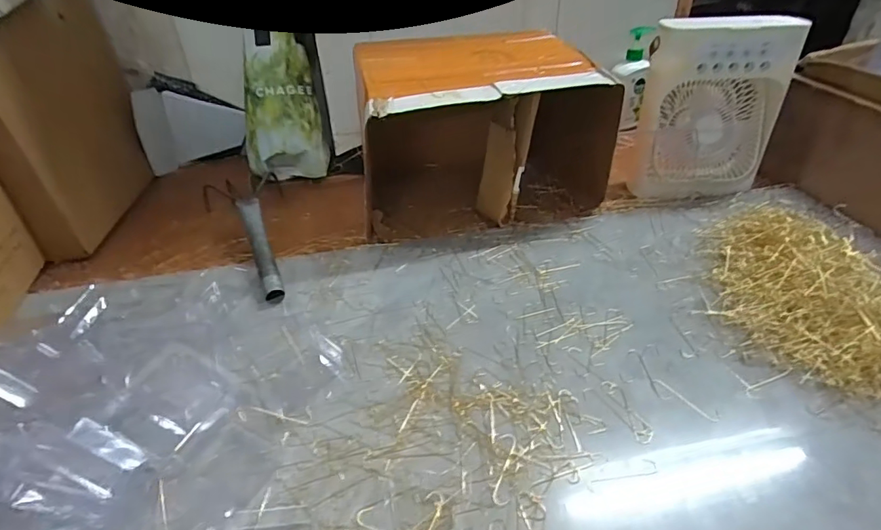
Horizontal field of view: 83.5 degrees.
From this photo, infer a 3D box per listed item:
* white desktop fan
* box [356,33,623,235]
[{"bbox_3d":[0.411,-0.236,0.753,0.192,0.249,0.091,-8,37,-7],"label":"white desktop fan"},{"bbox_3d":[0.041,-0.213,0.757,0.329,0.214,0.295,-12,38,-12],"label":"box"}]

